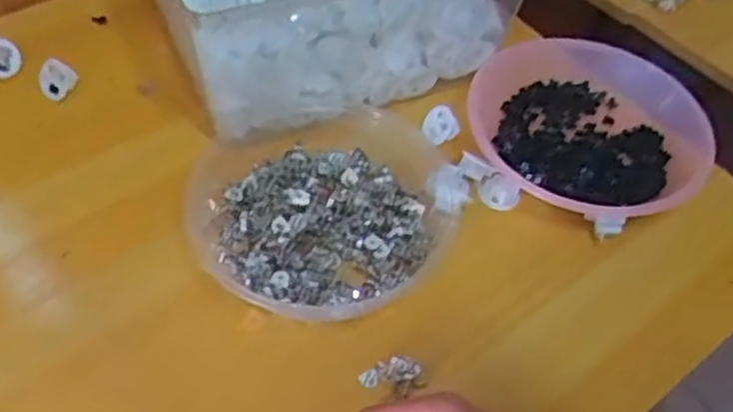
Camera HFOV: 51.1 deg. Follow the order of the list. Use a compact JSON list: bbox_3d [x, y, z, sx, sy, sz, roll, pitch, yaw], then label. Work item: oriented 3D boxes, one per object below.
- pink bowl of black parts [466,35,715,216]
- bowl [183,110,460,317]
[{"bbox_3d":[0.184,-0.061,0.631,0.176,0.044,0.187,3,52,-4],"label":"pink bowl of black parts"},{"bbox_3d":[-0.030,0.002,0.560,0.193,0.047,0.169,-10,54,-14],"label":"bowl"}]

